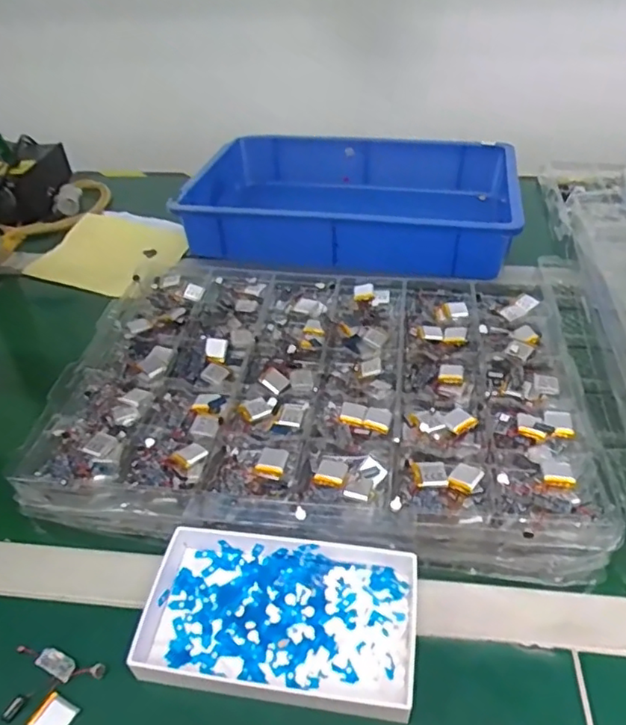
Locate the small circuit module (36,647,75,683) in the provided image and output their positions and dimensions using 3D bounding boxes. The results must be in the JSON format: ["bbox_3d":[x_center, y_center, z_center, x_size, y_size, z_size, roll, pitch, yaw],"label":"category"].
[{"bbox_3d":[-0.168,0.196,0.385,0.027,0.009,0.013,17,44,22],"label":"small circuit module"}]

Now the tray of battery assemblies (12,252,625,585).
[{"bbox_3d":[0.008,0.024,0.543,0.447,0.060,0.323,4,40,9],"label":"tray of battery assemblies"}]

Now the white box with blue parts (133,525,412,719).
[{"bbox_3d":[-0.020,0.169,0.395,0.175,0.025,0.105,4,40,8],"label":"white box with blue parts"}]

